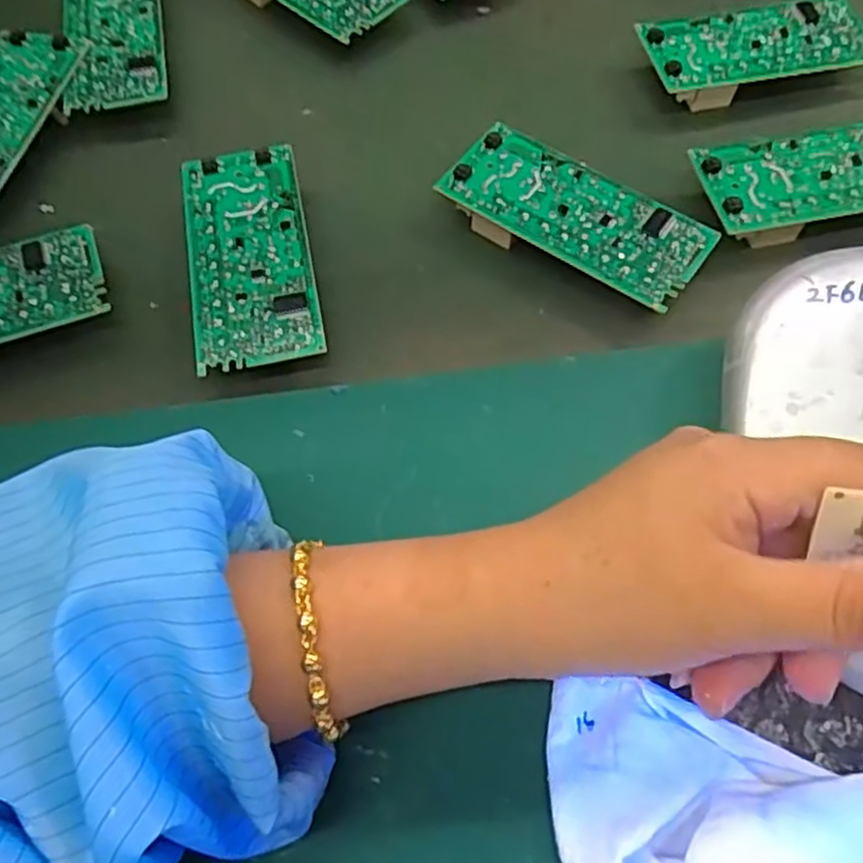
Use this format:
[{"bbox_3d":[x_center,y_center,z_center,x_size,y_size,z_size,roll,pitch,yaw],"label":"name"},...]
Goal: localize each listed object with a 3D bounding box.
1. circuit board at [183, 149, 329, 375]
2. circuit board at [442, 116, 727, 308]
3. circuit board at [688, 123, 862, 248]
[{"bbox_3d":[-0.074,-0.070,0.301,0.048,0.019,0.104,-11,62,-4],"label":"circuit board"},{"bbox_3d":[0.060,-0.088,0.309,0.106,0.021,0.049,33,68,18],"label":"circuit board"},{"bbox_3d":[0.168,-0.107,0.318,0.106,0.022,0.045,-12,62,-4],"label":"circuit board"}]

